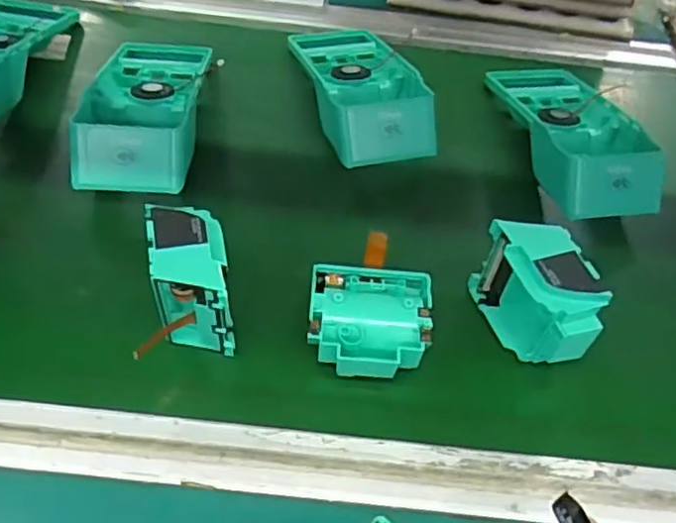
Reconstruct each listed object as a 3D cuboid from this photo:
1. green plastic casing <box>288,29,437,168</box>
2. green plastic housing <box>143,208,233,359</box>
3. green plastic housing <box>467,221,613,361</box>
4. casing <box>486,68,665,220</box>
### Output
[{"bbox_3d":[0.018,-0.154,0.535,0.088,0.053,0.188,-10,56,-12],"label":"green plastic casing"},{"bbox_3d":[-0.089,0.014,0.391,0.043,0.079,0.073,-9,56,-11],"label":"green plastic housing"},{"bbox_3d":[0.124,0.021,0.399,0.041,0.075,0.080,-13,57,-14],"label":"green plastic housing"},{"bbox_3d":[0.190,-0.111,0.526,0.092,0.058,0.194,-7,56,-10],"label":"casing"}]

